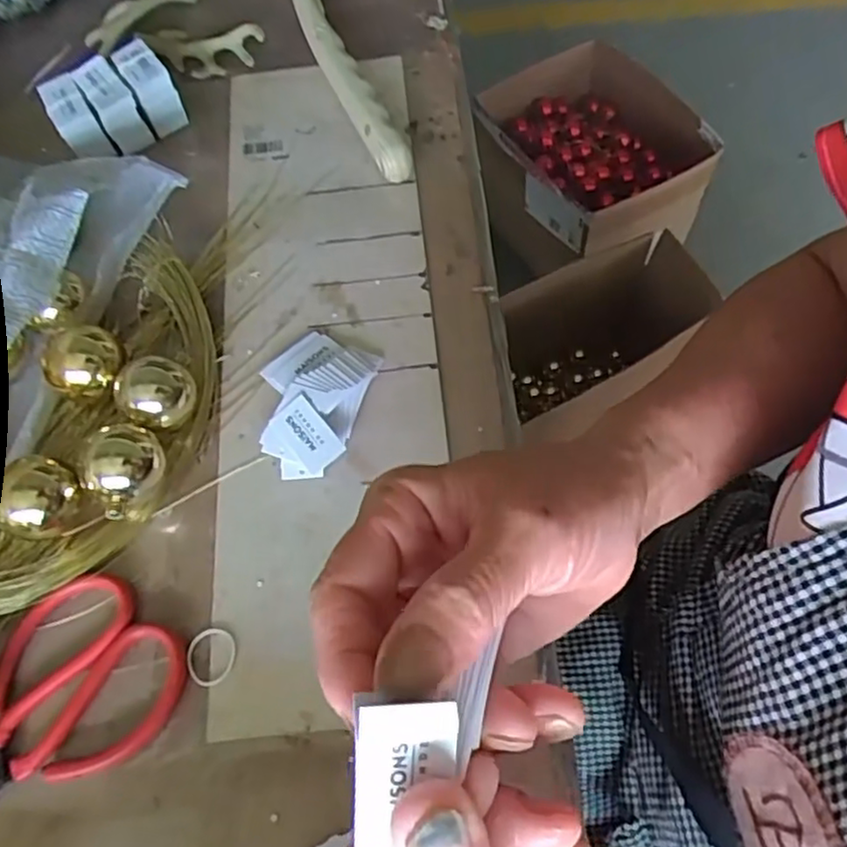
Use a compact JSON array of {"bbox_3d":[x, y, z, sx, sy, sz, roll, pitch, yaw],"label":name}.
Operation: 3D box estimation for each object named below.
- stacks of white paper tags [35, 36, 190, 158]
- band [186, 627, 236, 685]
[{"bbox_3d":[-0.192,-0.197,0.421,0.070,0.041,0.040,-34,67,-13],"label":"stacks of white paper tags"},{"bbox_3d":[-0.092,0.101,0.297,0.021,0.004,0.024,2,64,4],"label":"band"}]

